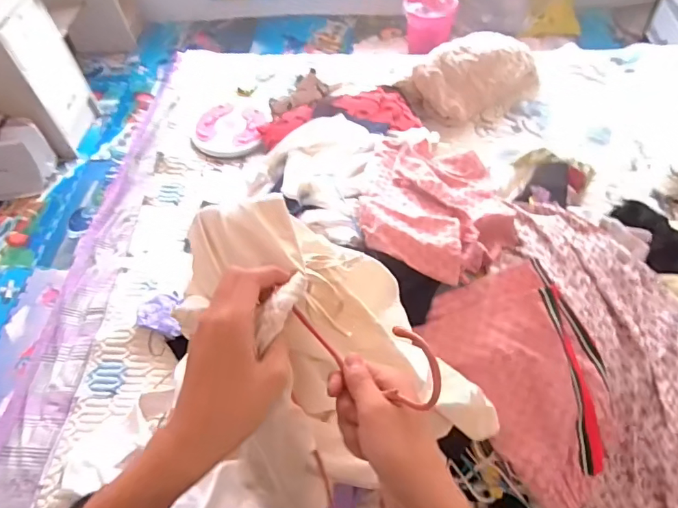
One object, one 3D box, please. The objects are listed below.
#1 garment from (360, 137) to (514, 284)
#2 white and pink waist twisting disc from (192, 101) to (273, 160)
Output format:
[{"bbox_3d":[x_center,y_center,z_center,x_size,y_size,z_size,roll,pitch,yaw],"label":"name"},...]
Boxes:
[{"bbox_3d":[0.223,-0.130,1.067,0.333,0.129,0.457,8,56,10],"label":"garment"},{"bbox_3d":[-0.343,-0.397,1.536,0.220,0.047,0.203,-2,55,3],"label":"white and pink waist twisting disc"}]

